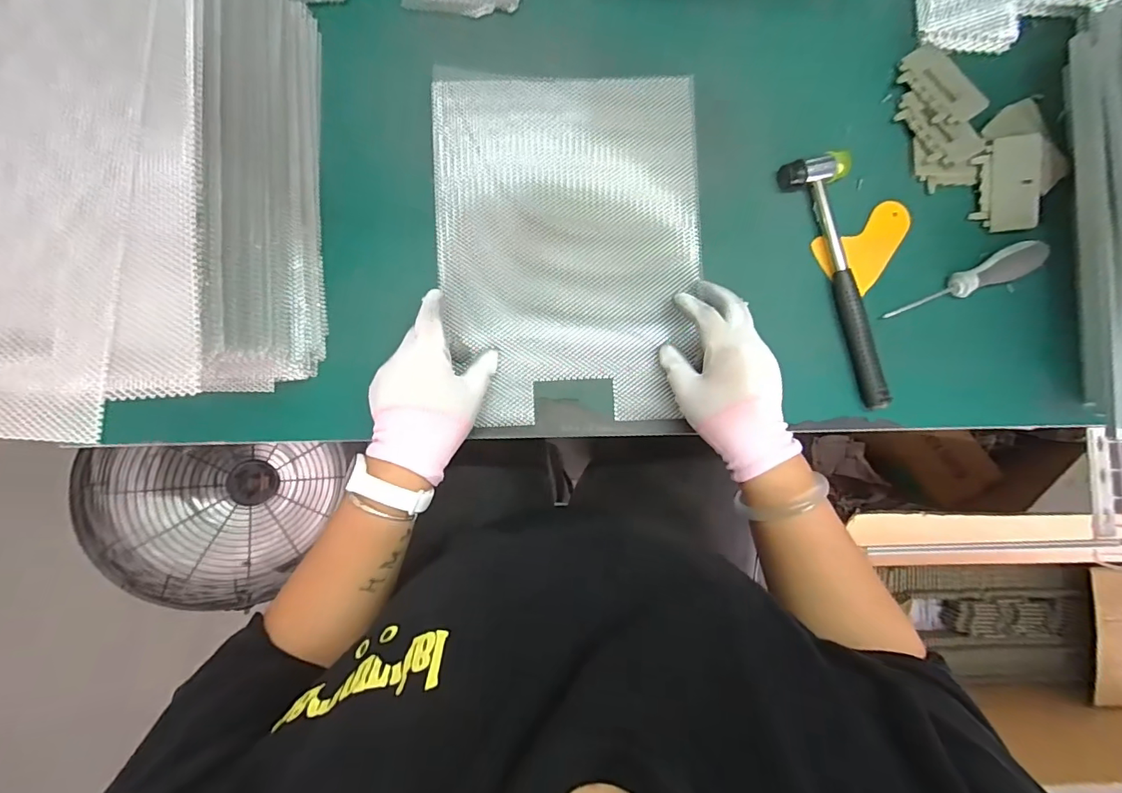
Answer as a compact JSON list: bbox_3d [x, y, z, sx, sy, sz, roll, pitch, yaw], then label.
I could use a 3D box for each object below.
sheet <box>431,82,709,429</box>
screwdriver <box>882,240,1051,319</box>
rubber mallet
[{"bbox_3d":[0.010,-0.136,0.461,0.245,0.037,0.320,-2,88,-1],"label":"sheet"},{"bbox_3d":[0.382,-0.107,0.467,0.137,0.019,0.028,-24,88,11],"label":"screwdriver"},{"bbox_3d":[0.272,-0.110,0.466,0.056,0.023,0.242,-17,88,-2],"label":"rubber mallet"}]

